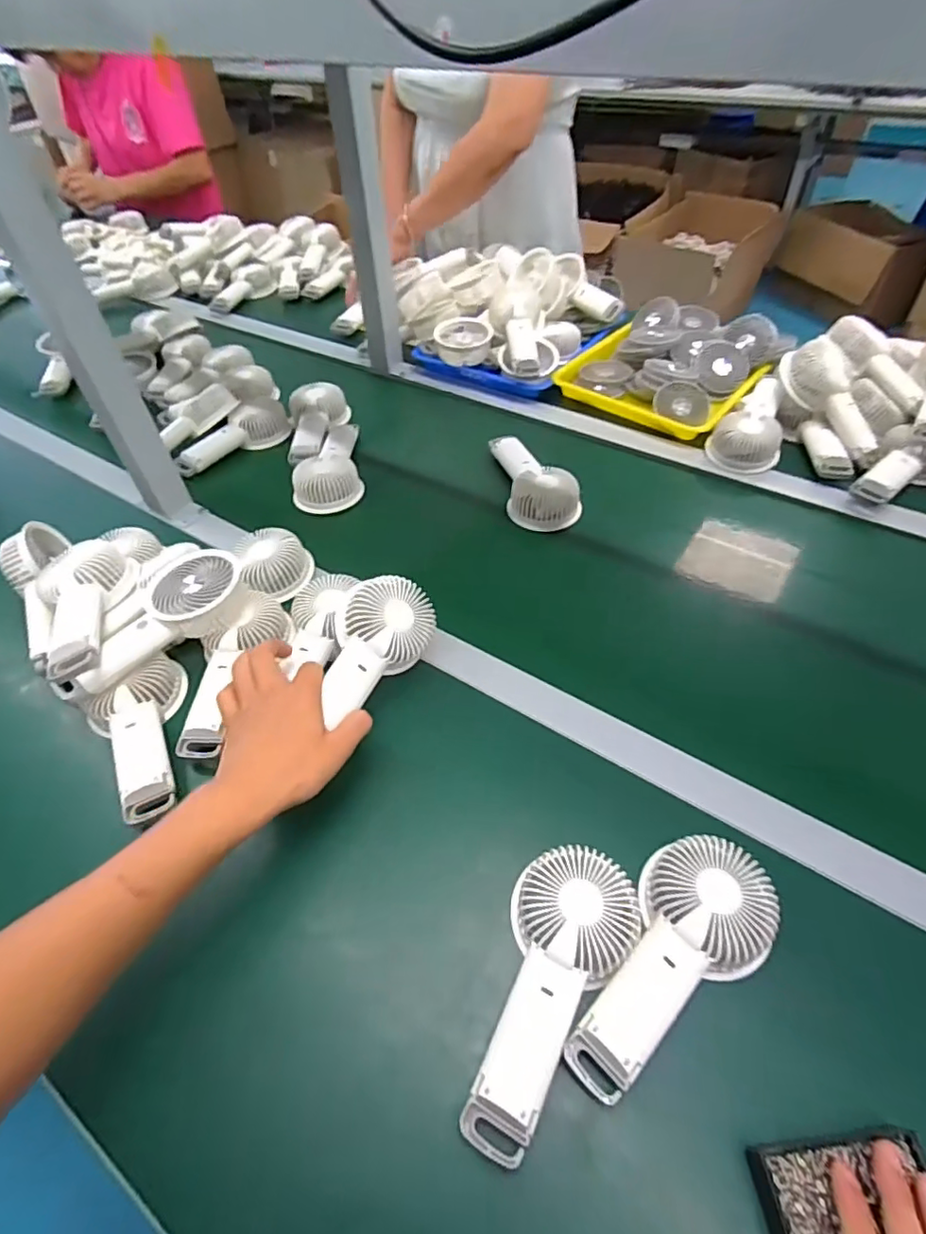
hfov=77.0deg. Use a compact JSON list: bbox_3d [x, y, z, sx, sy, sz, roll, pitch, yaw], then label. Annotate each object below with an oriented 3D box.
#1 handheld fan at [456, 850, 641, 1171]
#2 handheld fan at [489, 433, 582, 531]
[{"bbox_3d":[0.052,0.235,0.376,0.081,0.031,0.178,24,55,22],"label":"handheld fan"},{"bbox_3d":[0.089,-0.181,0.751,0.080,0.055,0.154,-12,50,-7],"label":"handheld fan"}]

